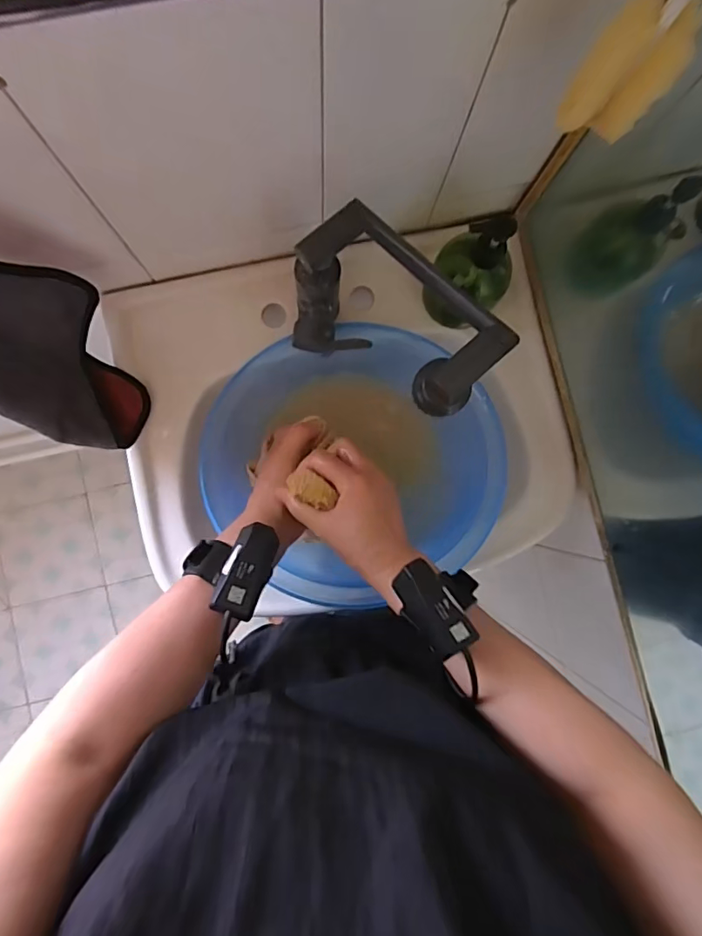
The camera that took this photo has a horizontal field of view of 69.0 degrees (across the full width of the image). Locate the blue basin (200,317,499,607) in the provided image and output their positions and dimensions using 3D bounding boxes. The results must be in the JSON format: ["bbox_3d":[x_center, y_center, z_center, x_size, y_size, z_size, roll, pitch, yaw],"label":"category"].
[{"bbox_3d":[0.000,-0.016,0.579,0.318,0.136,0.290,0,88,-4],"label":"blue basin"}]

